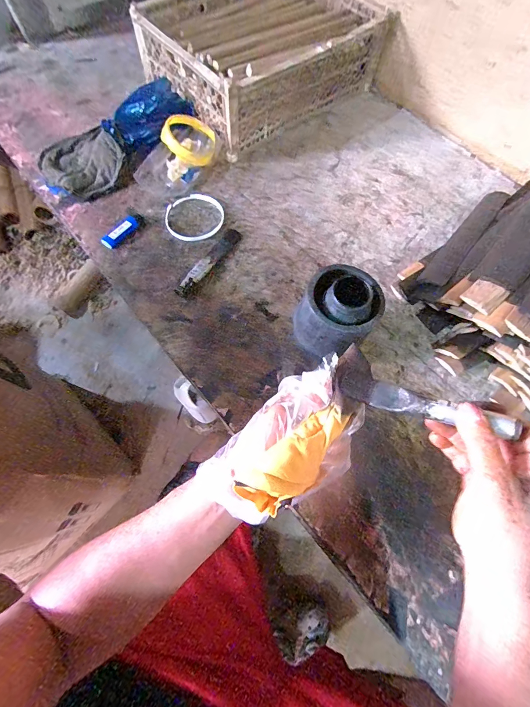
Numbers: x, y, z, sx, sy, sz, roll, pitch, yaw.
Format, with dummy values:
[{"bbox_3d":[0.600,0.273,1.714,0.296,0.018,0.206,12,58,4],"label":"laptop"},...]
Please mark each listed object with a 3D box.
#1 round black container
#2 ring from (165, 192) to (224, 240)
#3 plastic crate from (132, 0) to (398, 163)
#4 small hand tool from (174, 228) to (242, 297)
[{"bbox_3d":[0.097,-0.048,0.467,0.096,0.122,0.093,2,65,-4],"label":"round black container"},{"bbox_3d":[-0.125,-0.243,0.603,0.104,0.009,0.105,2,65,-4],"label":"ring"},{"bbox_3d":[0.005,-0.642,0.715,0.438,0.145,0.322,-36,73,-19],"label":"plastic crate"},{"bbox_3d":[-0.090,-0.152,0.558,0.028,0.013,0.159,30,66,9],"label":"small hand tool"}]

